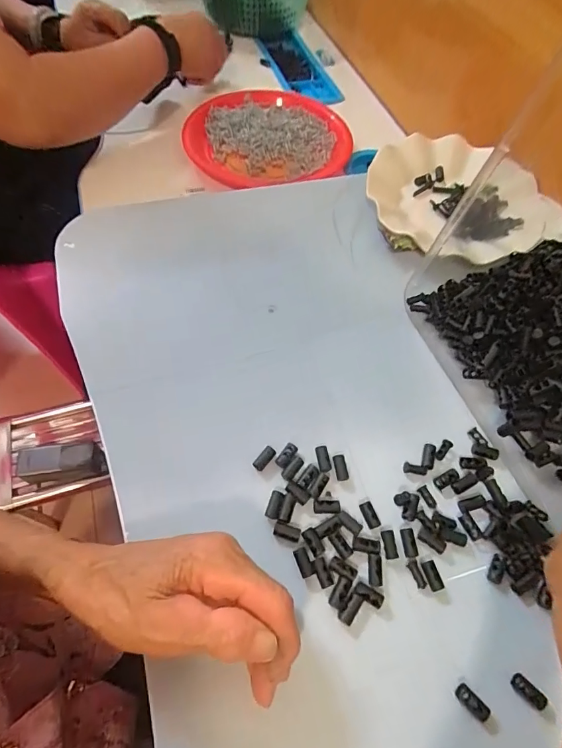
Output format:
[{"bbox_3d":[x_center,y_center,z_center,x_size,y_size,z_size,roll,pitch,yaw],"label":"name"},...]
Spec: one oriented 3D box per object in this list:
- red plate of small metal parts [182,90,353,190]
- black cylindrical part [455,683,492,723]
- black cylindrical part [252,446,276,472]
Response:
[{"bbox_3d":[-0.026,-0.339,0.591,0.213,0.041,0.178,-14,62,-11],"label":"red plate of small metal parts"},{"bbox_3d":[0.112,0.191,0.242,0.009,0.006,0.020,-36,69,-21],"label":"black cylindrical part"},{"bbox_3d":[-0.012,0.061,0.302,0.008,0.007,0.018,38,65,17],"label":"black cylindrical part"}]

